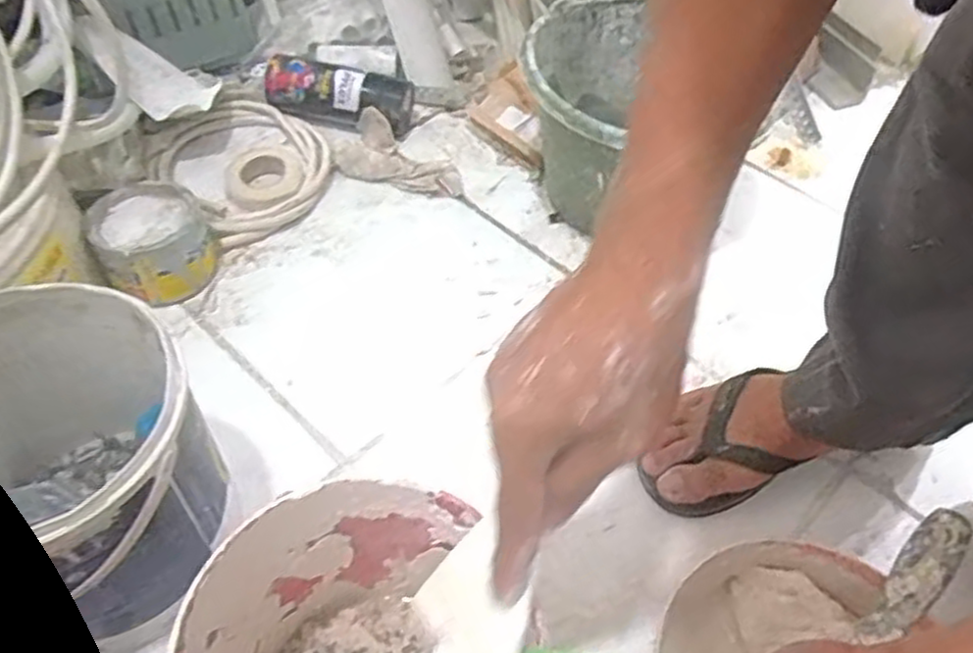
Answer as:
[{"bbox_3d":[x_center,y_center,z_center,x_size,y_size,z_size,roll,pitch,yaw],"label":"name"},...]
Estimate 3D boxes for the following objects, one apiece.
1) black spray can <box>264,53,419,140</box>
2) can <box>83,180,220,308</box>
[{"bbox_3d":[-0.173,-0.275,0.878,0.169,0.065,0.076,12,52,6],"label":"black spray can"},{"bbox_3d":[-0.319,-0.079,0.713,0.101,0.079,0.096,2,52,-2],"label":"can"}]

